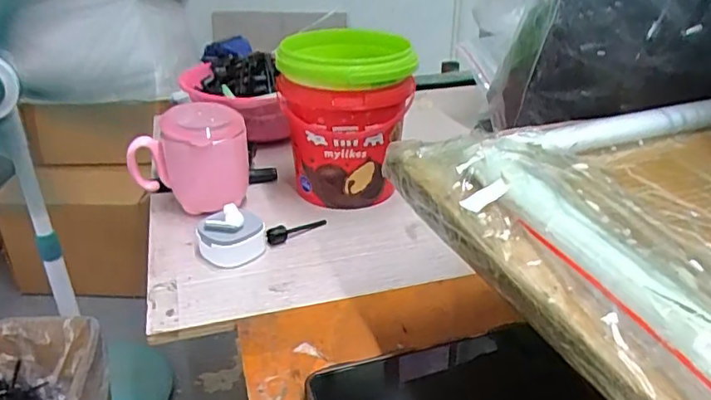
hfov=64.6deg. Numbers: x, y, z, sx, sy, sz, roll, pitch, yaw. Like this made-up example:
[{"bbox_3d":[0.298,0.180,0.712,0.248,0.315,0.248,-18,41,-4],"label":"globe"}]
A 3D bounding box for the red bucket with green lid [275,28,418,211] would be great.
[{"bbox_3d":[-0.009,-0.088,0.588,0.125,0.158,0.138,0,28,0],"label":"red bucket with green lid"}]

